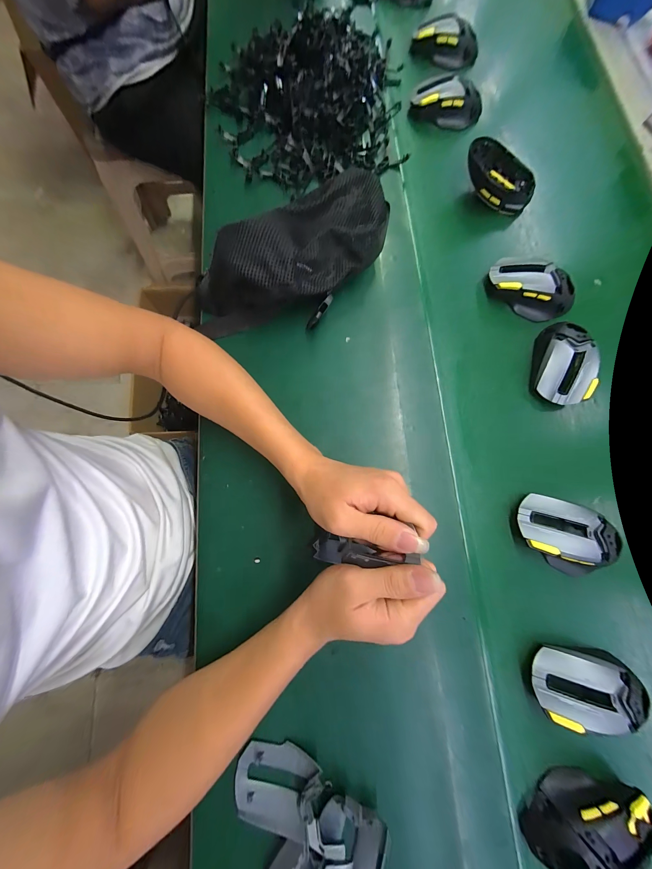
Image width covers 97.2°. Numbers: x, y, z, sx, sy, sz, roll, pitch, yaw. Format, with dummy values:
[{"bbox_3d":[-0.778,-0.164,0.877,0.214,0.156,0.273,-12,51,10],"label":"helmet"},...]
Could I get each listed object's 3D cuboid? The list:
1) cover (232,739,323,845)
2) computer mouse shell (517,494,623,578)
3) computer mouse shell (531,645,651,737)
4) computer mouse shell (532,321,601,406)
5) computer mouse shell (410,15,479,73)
[{"bbox_3d":[-0.050,0.335,0.273,0.073,0.021,0.060,12,77,1],"label":"cover"},{"bbox_3d":[0.261,0.110,0.316,0.094,0.034,0.068,25,77,4],"label":"computer mouse shell"},{"bbox_3d":[0.262,0.249,0.287,0.106,0.037,0.061,1,77,-2],"label":"computer mouse shell"},{"bbox_3d":[0.300,-0.090,0.363,0.062,0.033,0.105,13,77,1],"label":"computer mouse shell"},{"bbox_3d":[0.204,-0.661,0.488,0.114,0.042,0.050,12,77,1],"label":"computer mouse shell"}]

